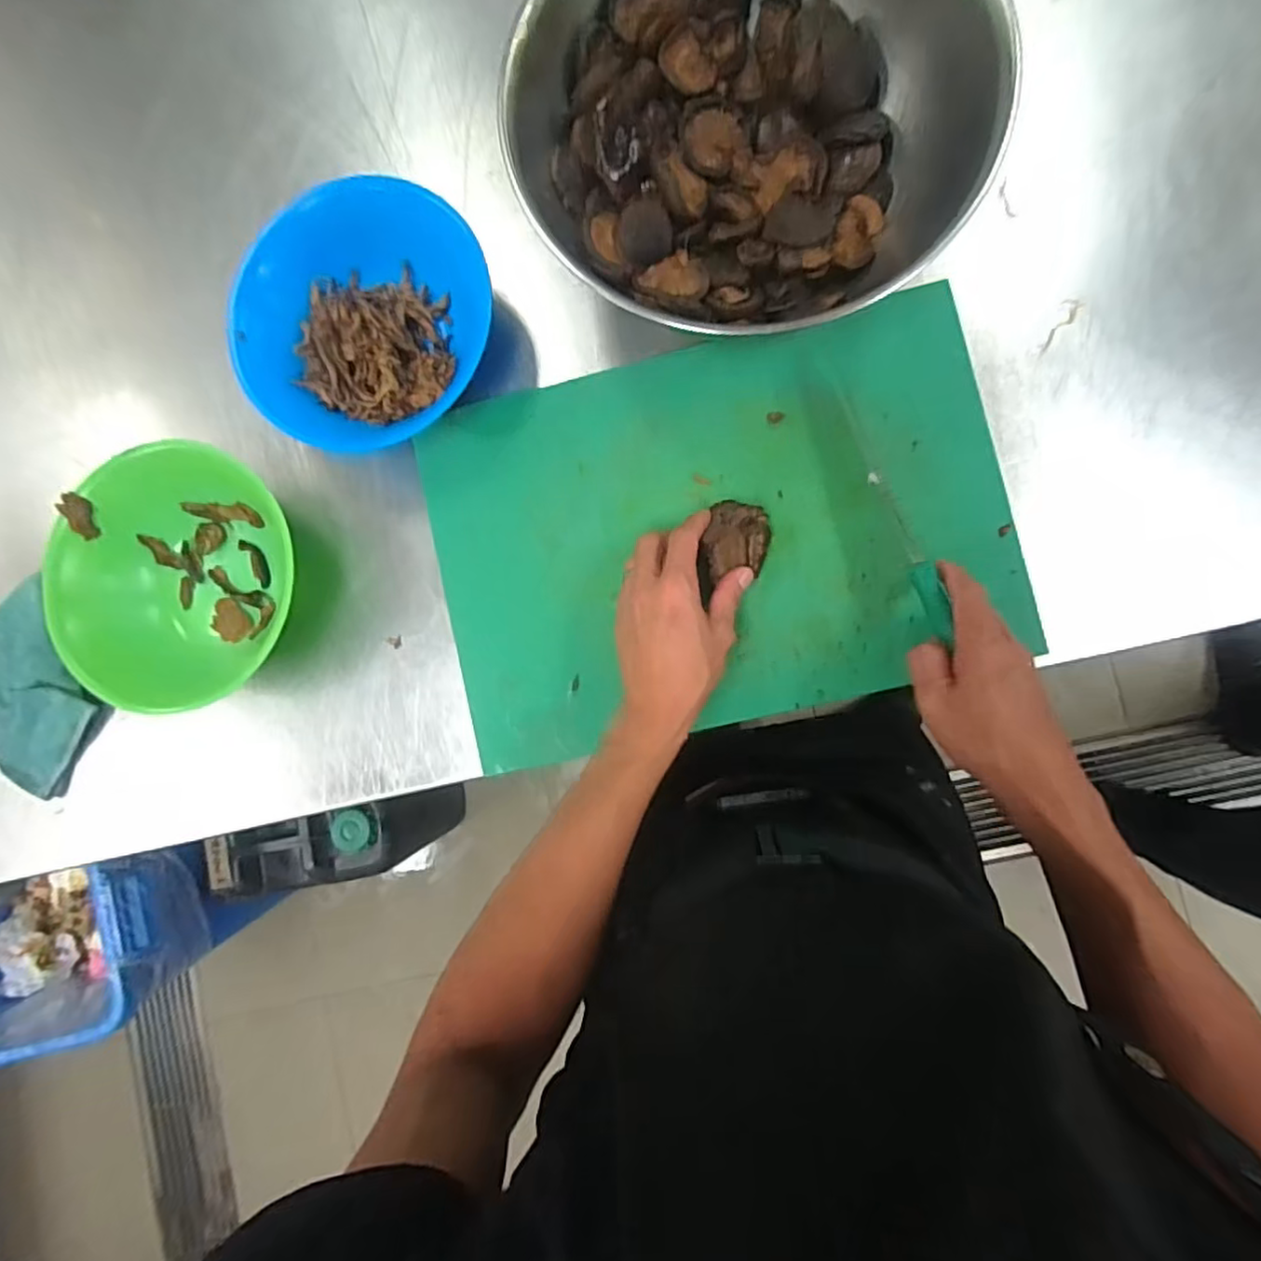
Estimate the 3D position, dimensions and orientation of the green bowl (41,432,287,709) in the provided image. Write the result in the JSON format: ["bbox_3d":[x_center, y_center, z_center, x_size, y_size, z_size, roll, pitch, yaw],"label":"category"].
[{"bbox_3d":[-0.379,-0.048,0.548,0.214,0.086,0.211,0,87,6],"label":"green bowl"}]

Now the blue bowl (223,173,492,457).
[{"bbox_3d":[-0.220,-0.254,0.538,0.200,0.084,0.203,0,87,6],"label":"blue bowl"}]

